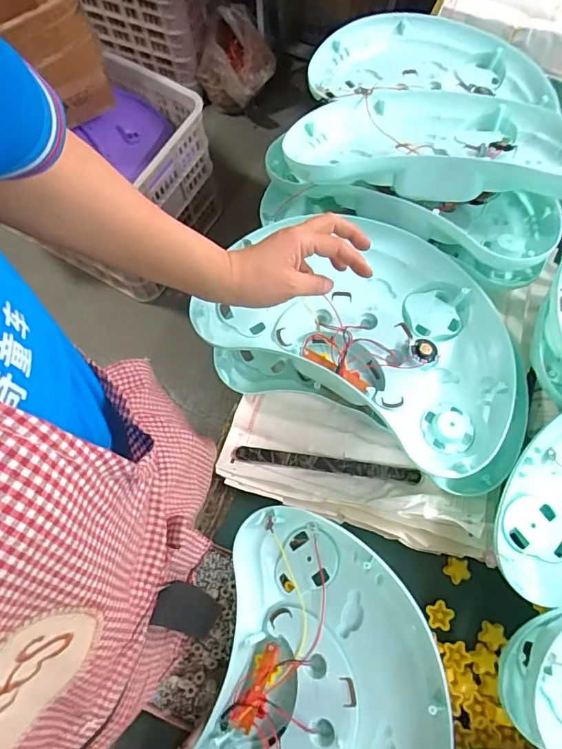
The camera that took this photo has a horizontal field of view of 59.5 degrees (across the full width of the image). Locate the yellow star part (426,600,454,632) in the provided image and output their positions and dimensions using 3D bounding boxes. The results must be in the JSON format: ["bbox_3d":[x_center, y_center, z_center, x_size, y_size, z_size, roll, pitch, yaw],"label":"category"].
[{"bbox_3d":[0.159,0.242,0.492,0.027,0.004,0.026,42,76,14],"label":"yellow star part"}]

